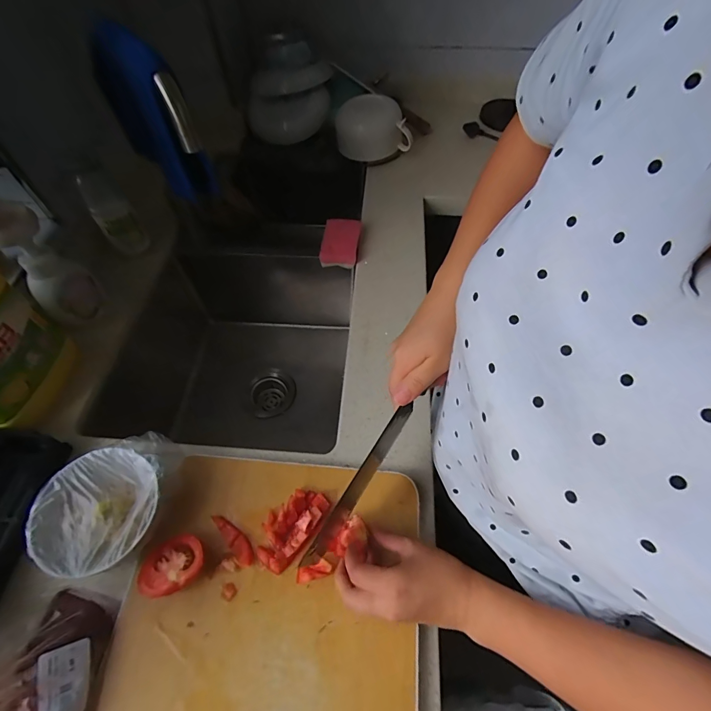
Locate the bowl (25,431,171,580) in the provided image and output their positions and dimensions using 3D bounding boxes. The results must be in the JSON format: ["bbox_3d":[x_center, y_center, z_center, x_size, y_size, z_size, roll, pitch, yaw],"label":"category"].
[{"bbox_3d":[-0.265,0.163,0.410,0.137,0.050,0.131,0,57,0],"label":"bowl"}]

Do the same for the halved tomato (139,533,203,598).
[{"bbox_3d":[-0.189,0.217,0.392,0.065,0.035,0.052,-25,61,-15],"label":"halved tomato"}]

